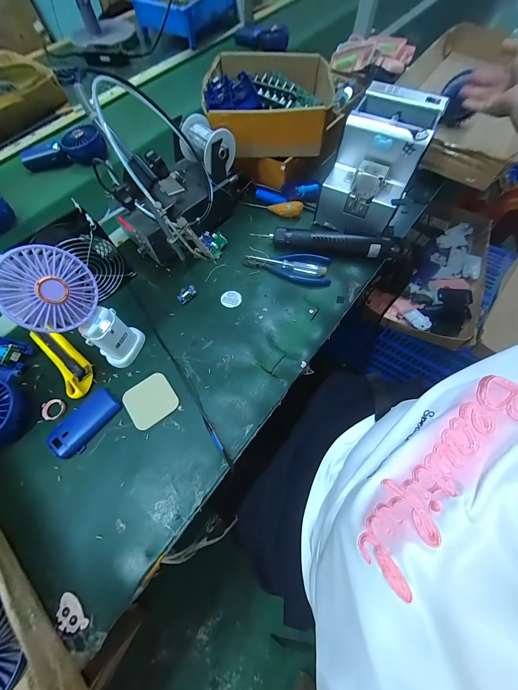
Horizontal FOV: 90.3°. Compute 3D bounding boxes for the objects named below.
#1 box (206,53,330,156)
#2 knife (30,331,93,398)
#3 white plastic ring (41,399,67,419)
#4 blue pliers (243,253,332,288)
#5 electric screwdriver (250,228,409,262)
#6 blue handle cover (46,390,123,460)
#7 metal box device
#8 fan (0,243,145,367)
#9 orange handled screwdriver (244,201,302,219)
[{"bbox_3d":[0.021,-0.455,0.480,0.233,0.070,0.225,0,68,3],"label":"box"},{"bbox_3d":[-0.288,0.020,0.383,0.042,0.016,0.131,-42,72,-14],"label":"knife"},{"bbox_3d":[-0.288,0.090,0.360,0.030,0.005,0.027,-5,67,0],"label":"white plastic ring"},{"bbox_3d":[0.049,-0.135,0.450,0.149,0.016,0.059,7,68,5],"label":"blue pliers"},{"bbox_3d":[0.124,-0.180,0.452,0.252,0.036,0.031,8,68,6],"label":"electric screwdriver"},{"bbox_3d":[-0.237,0.104,0.348,0.048,0.012,0.093,33,73,15],"label":"blue handle cover"},{"bbox_3d":[0.196,-0.301,0.443,0.125,0.148,0.179,25,69,11],"label":"metal box device"},{"bbox_3d":[-0.217,-0.035,0.321,0.074,0.175,0.084,38,72,16],"label":"fan"},{"bbox_3d":[0.028,-0.270,0.504,0.116,0.026,0.028,17,67,19],"label":"orange handled screwdriver"}]

